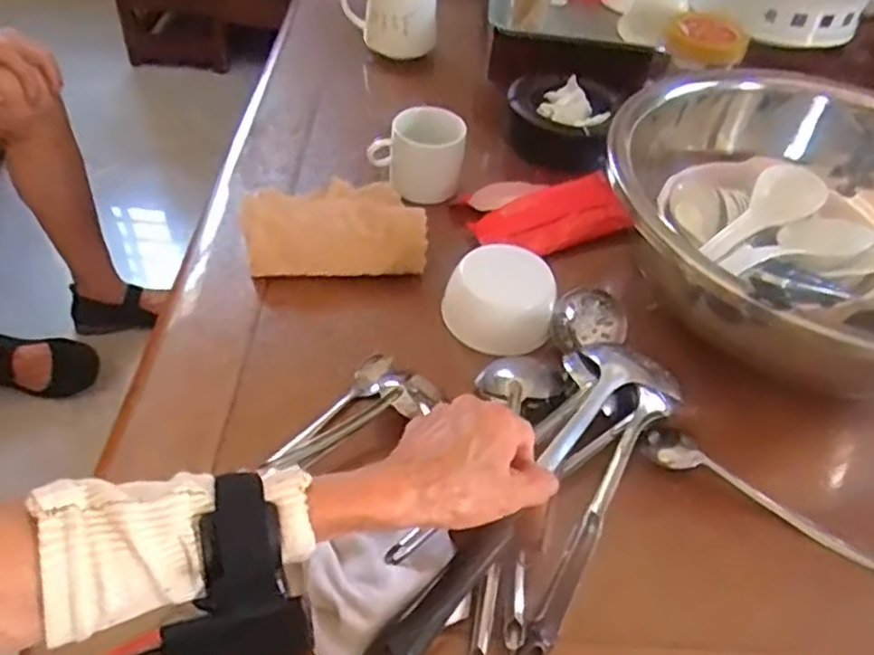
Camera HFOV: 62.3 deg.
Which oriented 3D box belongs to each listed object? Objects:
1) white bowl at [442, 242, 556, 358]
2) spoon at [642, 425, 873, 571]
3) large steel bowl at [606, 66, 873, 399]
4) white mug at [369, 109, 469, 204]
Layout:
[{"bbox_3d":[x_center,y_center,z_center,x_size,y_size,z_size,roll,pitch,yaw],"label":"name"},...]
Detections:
[{"bbox_3d":[0.053,-0.023,0.589,0.086,0.056,0.071,17,48,10],"label":"white bowl"},{"bbox_3d":[0.226,0.118,0.502,0.171,0.014,0.029,29,51,20],"label":"spoon"},{"bbox_3d":[0.319,-0.072,0.598,0.308,0.140,0.324,3,47,-3],"label":"large steel bowl"},{"bbox_3d":[-0.017,-0.169,0.700,0.084,0.070,0.066,10,47,3],"label":"white mug"}]

